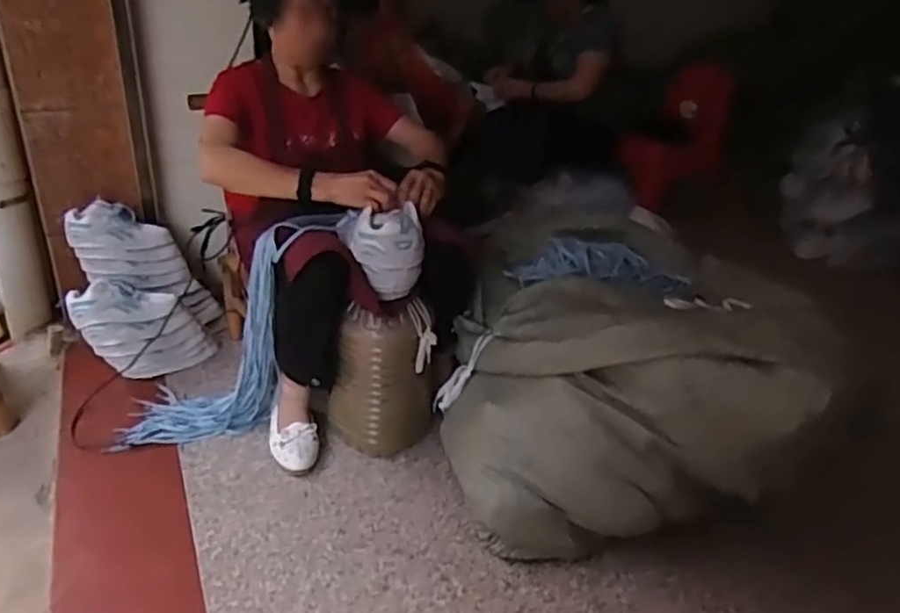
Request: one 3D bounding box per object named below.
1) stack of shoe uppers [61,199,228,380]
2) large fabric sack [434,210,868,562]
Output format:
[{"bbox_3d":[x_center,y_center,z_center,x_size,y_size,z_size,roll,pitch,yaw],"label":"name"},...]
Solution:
[{"bbox_3d":[-0.716,-0.036,1.609,0.313,0.329,0.279,-10,31,-26],"label":"stack of shoe uppers"},{"bbox_3d":[0.299,0.083,1.337,0.576,0.389,0.720,7,28,3],"label":"large fabric sack"}]

